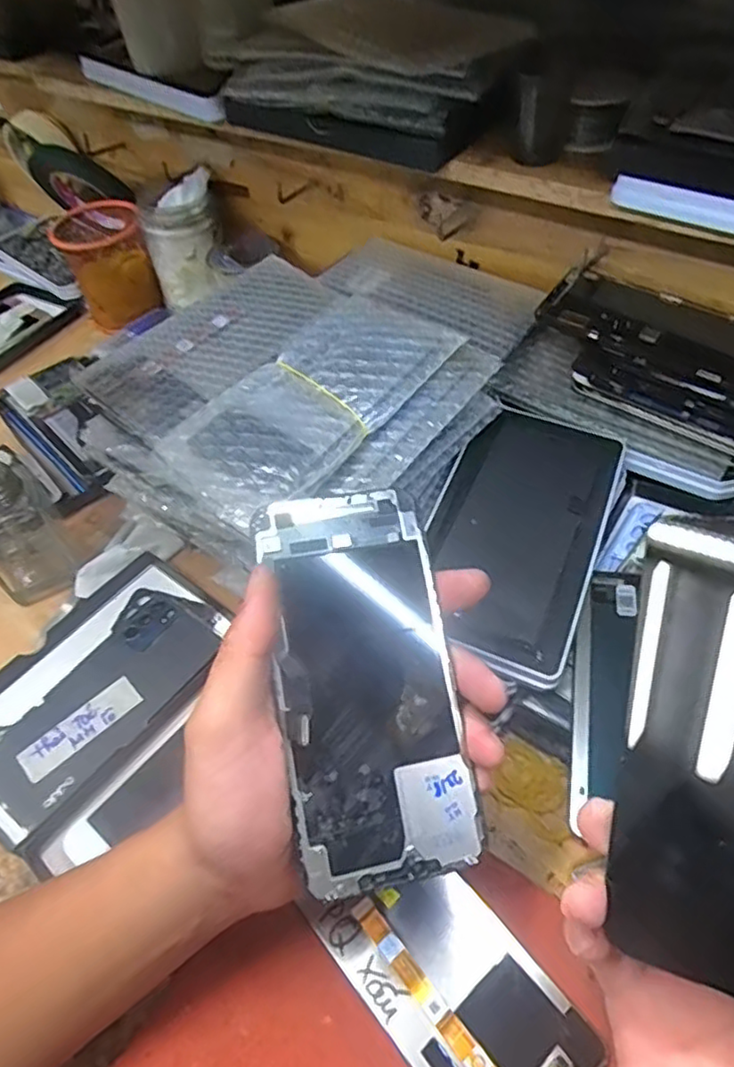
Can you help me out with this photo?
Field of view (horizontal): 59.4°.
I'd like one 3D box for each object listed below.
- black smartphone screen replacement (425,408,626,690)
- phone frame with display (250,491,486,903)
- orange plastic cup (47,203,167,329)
[{"bbox_3d":[0.092,-0.003,0.392,0.098,0.011,0.177,21,62,14],"label":"black smartphone screen replacement"},{"bbox_3d":[0.000,0.061,0.267,0.070,0.004,0.156,-9,79,-12],"label":"phone frame with display"},{"bbox_3d":[-0.269,-0.288,0.675,0.083,0.098,0.102,-18,52,-9],"label":"orange plastic cup"}]

